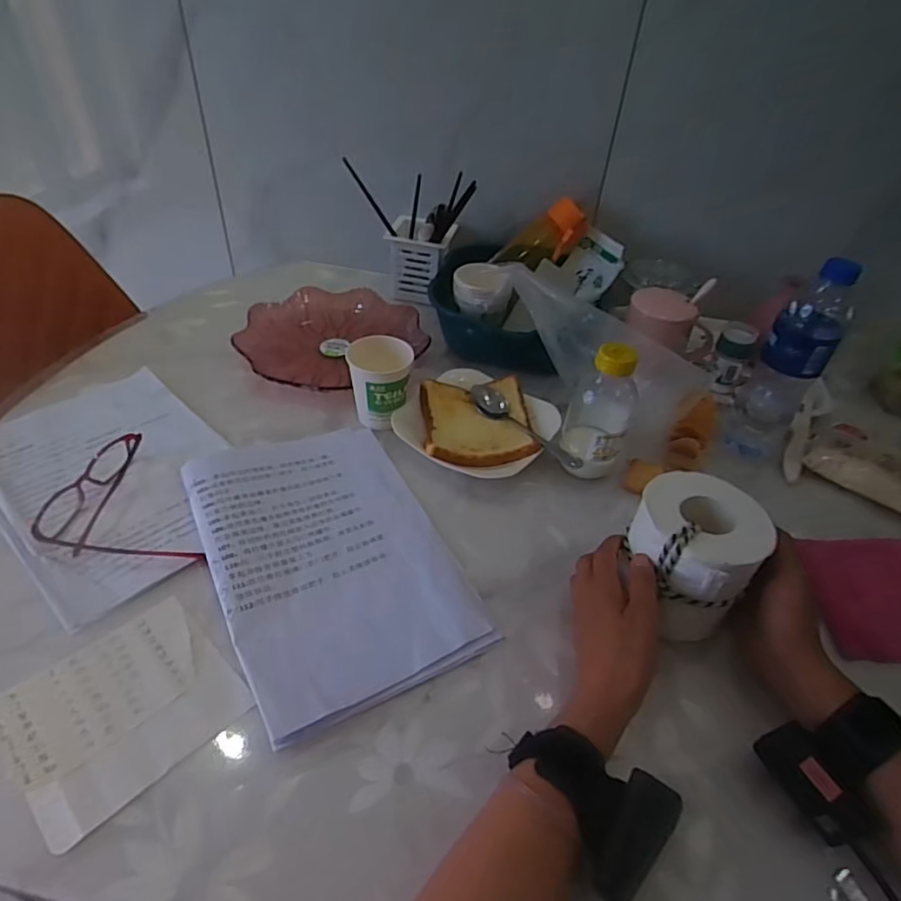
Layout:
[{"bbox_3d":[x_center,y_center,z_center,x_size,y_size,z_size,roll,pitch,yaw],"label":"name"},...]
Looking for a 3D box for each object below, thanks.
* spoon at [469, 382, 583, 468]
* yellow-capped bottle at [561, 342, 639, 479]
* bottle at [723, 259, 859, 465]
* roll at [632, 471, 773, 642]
[{"bbox_3d":[0.081,-0.026,0.622,0.029,0.026,0.156,-29,52,-32],"label":"spoon"},{"bbox_3d":[0.149,-0.038,0.566,0.060,0.128,0.051,18,44,13],"label":"yellow-capped bottle"},{"bbox_3d":[0.343,-0.089,0.570,0.059,0.207,0.066,29,47,24],"label":"bottle"},{"bbox_3d":[0.195,0.081,0.458,0.085,0.084,0.096,-15,46,-21],"label":"roll"}]

